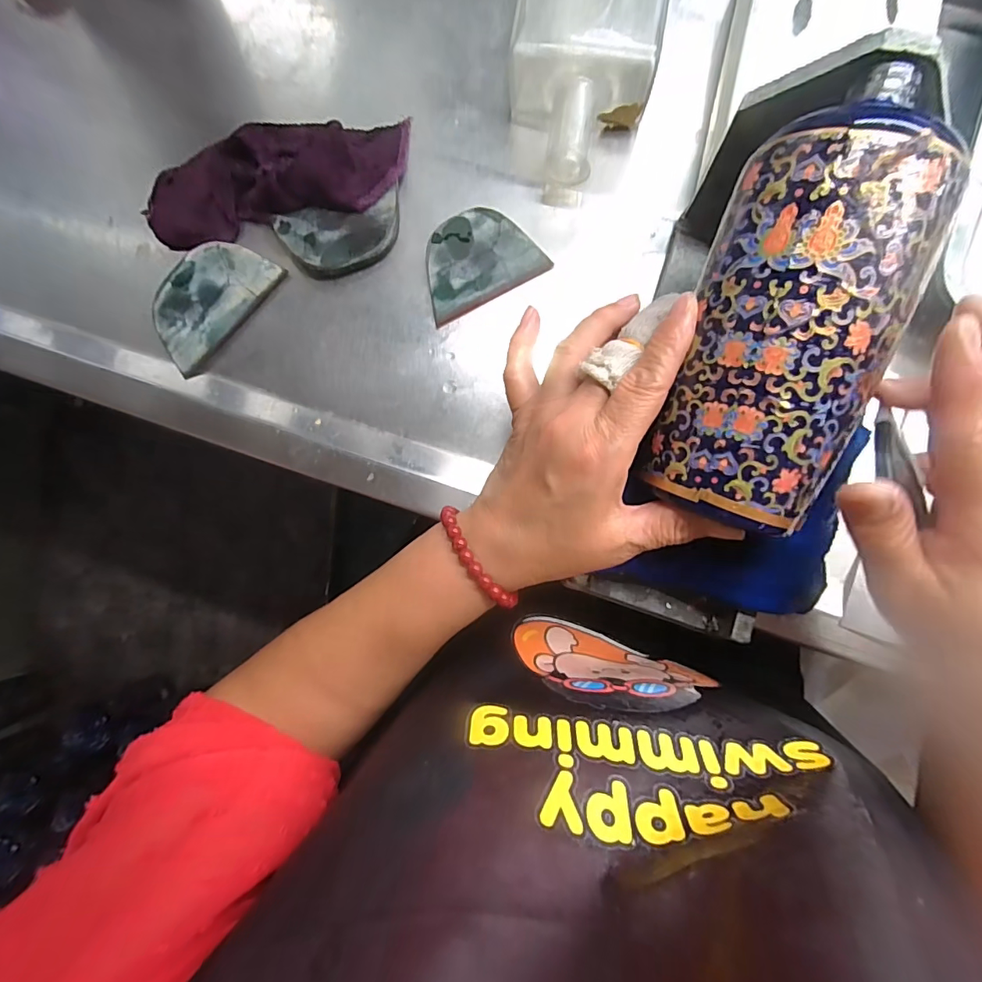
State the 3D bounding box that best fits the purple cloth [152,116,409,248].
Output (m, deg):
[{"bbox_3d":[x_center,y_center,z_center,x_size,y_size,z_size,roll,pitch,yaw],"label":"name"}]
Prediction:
[{"bbox_3d":[-0.149,-0.211,0.332,0.183,0.029,0.059,-11,89,1],"label":"purple cloth"}]

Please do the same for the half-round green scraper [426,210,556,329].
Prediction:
[{"bbox_3d":[-0.010,-0.155,0.323,0.080,0.009,0.059,-28,88,1],"label":"half-round green scraper"}]

